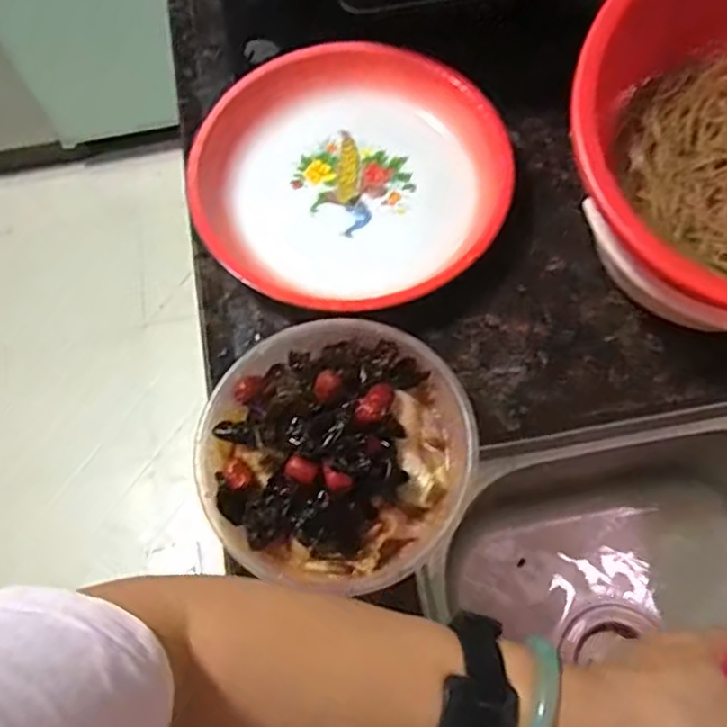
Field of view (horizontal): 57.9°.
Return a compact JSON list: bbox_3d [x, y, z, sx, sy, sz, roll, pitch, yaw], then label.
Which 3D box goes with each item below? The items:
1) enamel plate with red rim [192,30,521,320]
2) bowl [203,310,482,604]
[{"bbox_3d":[-0.010,-0.163,0.575,0.260,0.052,0.255,-1,68,2],"label":"enamel plate with red rim"},{"bbox_3d":[-0.016,0.061,0.461,0.180,0.091,0.180,-1,68,2],"label":"bowl"}]

